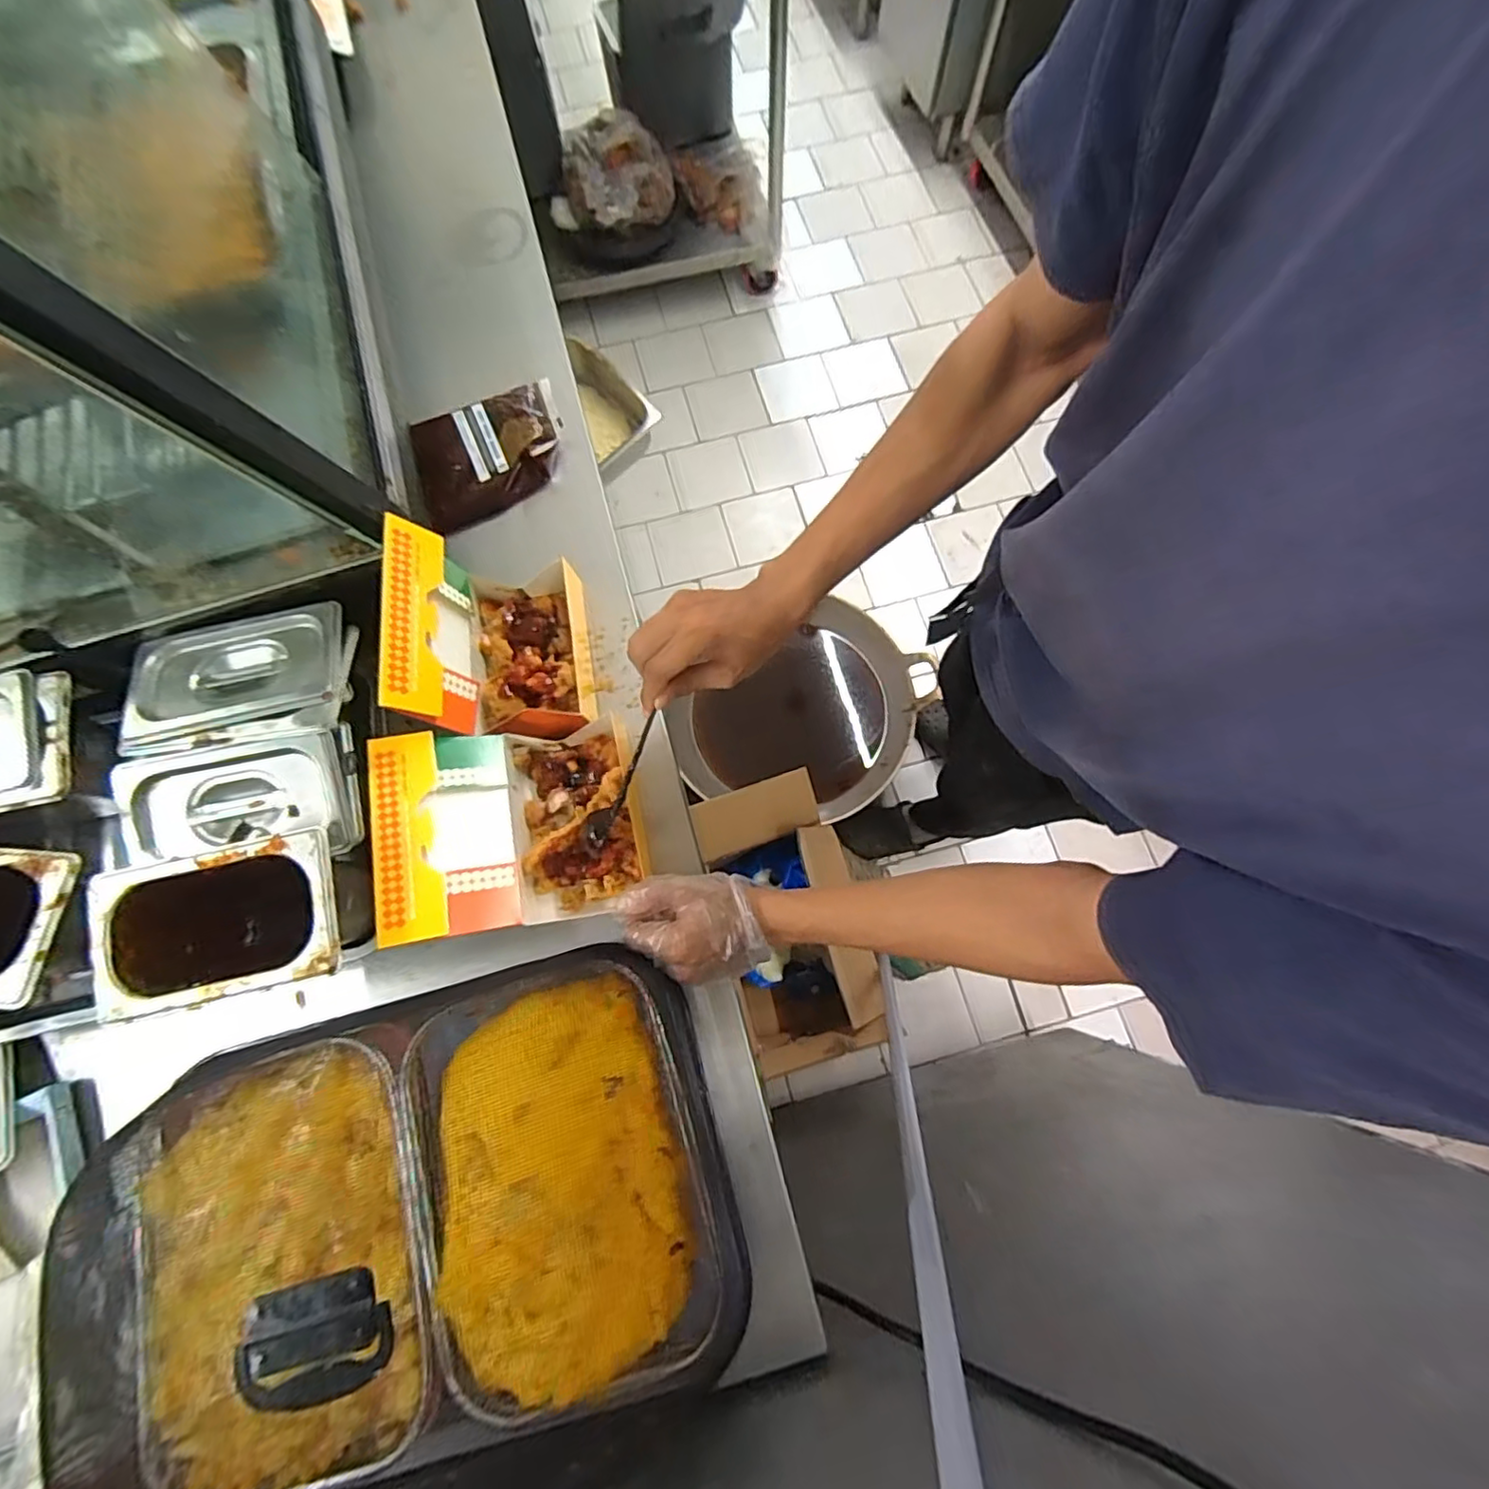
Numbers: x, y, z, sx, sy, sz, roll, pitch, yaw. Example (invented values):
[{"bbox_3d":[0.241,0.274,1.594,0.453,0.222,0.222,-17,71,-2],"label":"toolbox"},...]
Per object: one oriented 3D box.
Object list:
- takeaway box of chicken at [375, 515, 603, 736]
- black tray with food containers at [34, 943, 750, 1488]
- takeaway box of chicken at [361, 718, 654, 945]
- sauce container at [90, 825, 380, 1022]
[{"bbox_3d":[-0.233,-0.103,0.613,0.135,0.155,0.177,-8,74,-2],"label":"takeaway box of chicken"},{"bbox_3d":[-0.280,0.400,0.500,0.533,0.110,0.371,-15,74,-4],"label":"black tray with food containers"},{"bbox_3d":[-0.203,0.070,0.582,0.208,0.096,0.176,-11,74,-3],"label":"takeaway box of chicken"},{"bbox_3d":[-0.403,0.151,0.536,0.187,0.136,0.108,-14,74,-4],"label":"sauce container"}]

